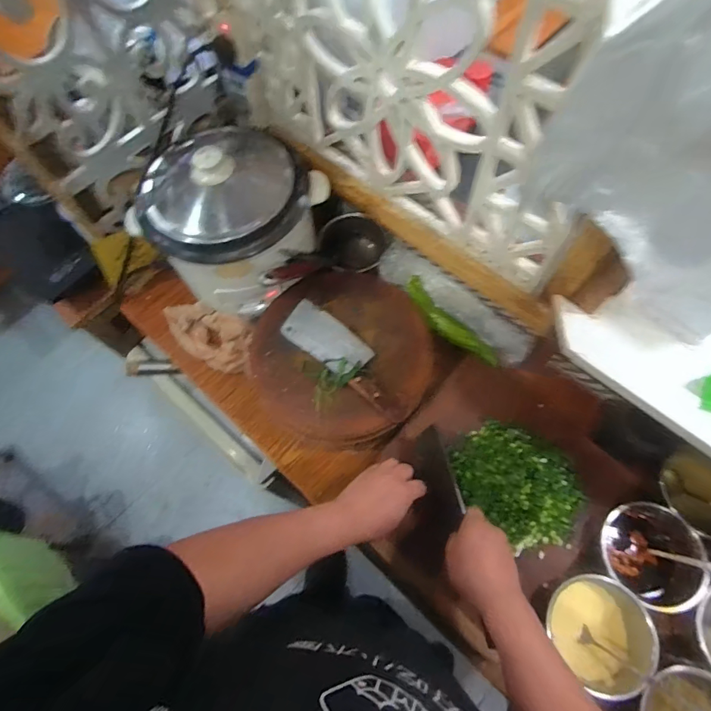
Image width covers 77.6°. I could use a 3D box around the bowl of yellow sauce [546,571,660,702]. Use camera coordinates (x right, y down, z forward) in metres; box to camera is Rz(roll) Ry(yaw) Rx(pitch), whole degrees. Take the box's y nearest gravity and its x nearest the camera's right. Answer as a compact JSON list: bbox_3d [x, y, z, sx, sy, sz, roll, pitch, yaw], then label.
[{"bbox_3d":[0.325,0.369,0.593,0.129,0.079,0.134,-33,69,-10],"label":"bowl of yellow sauce"}]

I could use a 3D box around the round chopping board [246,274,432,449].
[{"bbox_3d":[-0.021,-0.004,0.765,0.300,0.075,0.291,-1,67,3],"label":"round chopping board"}]

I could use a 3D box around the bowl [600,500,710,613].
[{"bbox_3d":[0.416,0.282,0.634,0.138,0.073,0.127,-1,67,3],"label":"bowl"}]

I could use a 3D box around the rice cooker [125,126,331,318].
[{"bbox_3d":[-0.204,-0.241,0.752,0.247,0.209,0.265,-1,67,3],"label":"rice cooker"}]

